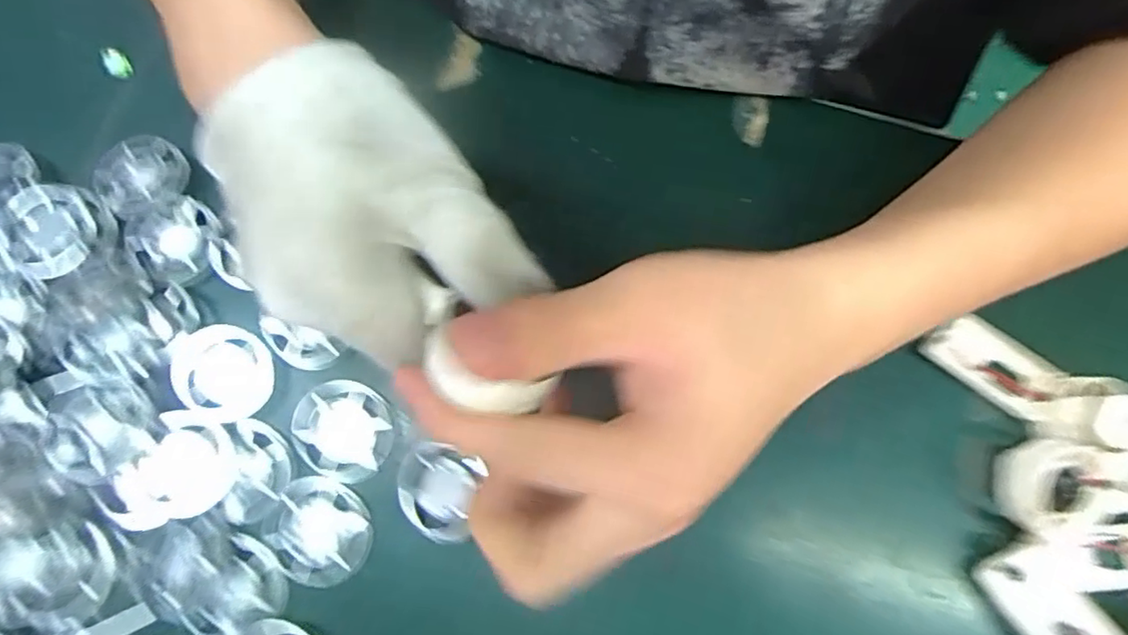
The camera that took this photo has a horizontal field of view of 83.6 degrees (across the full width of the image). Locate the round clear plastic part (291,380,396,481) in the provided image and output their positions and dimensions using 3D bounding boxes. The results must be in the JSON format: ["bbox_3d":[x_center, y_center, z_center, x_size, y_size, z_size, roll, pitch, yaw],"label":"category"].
[{"bbox_3d":[-0.095,0.048,0.269,0.044,0.005,0.040,0,79,0],"label":"round clear plastic part"}]

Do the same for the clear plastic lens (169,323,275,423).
[{"bbox_3d":[-0.146,0.023,0.271,0.038,0.006,0.043,-23,80,-5],"label":"clear plastic lens"}]

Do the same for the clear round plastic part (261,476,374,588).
[{"bbox_3d":[-0.101,0.088,0.257,0.044,0.004,0.037,32,80,6],"label":"clear round plastic part"}]

